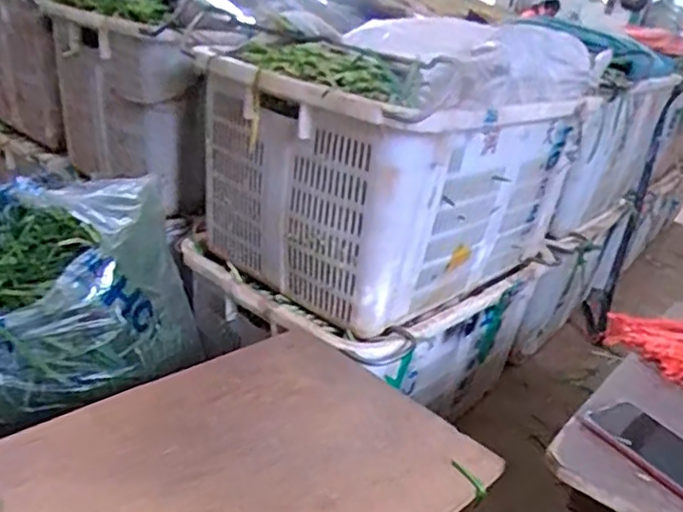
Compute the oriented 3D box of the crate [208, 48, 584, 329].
[{"bbox_3d":[0.108,-0.158,1.148,0.441,0.361,0.596,26,29,37],"label":"crate"}]

